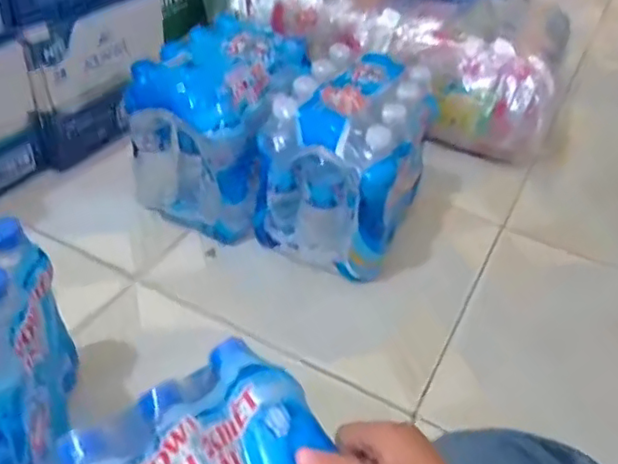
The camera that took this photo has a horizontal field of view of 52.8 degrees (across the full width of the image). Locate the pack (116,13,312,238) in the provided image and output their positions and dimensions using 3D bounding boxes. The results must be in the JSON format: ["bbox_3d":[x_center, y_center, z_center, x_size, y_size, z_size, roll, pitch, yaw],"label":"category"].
[{"bbox_3d":[-0.128,-0.154,0.904,0.186,0.207,0.219,16,42,10],"label":"pack"}]

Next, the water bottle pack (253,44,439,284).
[{"bbox_3d":[0.054,-0.105,0.877,0.181,0.214,0.232,19,42,13],"label":"water bottle pack"}]

